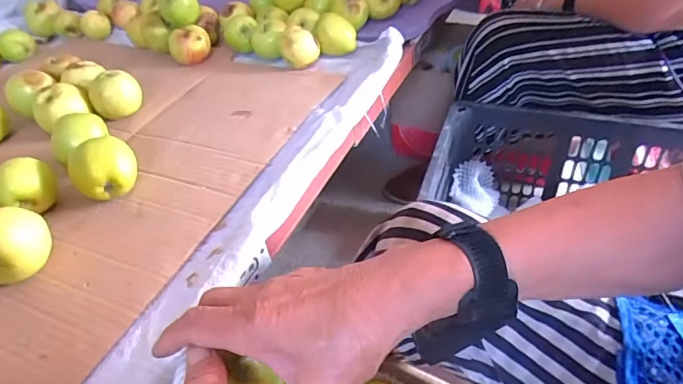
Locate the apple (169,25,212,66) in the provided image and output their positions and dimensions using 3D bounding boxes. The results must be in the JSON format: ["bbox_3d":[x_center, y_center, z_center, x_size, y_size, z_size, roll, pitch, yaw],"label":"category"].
[{"bbox_3d":[-0.239,-0.233,0.745,0.058,0.048,0.051,-23,45,-16],"label":"apple"}]

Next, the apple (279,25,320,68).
[{"bbox_3d":[-0.063,-0.218,0.700,0.057,0.048,0.058,-10,42,-2],"label":"apple"}]

